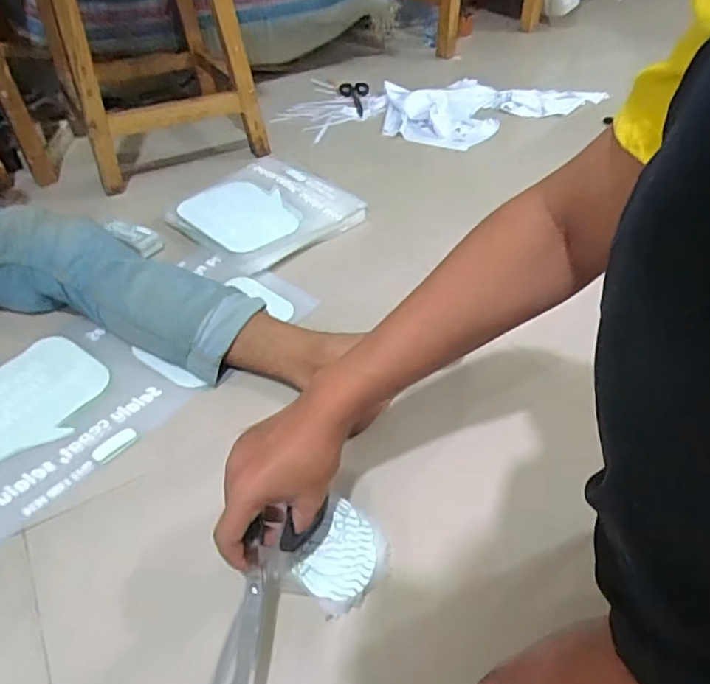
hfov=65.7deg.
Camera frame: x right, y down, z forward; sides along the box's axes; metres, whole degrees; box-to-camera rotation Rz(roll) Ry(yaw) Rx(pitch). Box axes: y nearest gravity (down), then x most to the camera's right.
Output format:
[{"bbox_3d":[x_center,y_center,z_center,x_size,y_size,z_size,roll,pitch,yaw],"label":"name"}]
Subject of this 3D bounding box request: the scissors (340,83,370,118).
[{"bbox_3d":[-0.003,-0.580,1.297,0.069,0.012,0.192,2,45,0],"label":"scissors"}]

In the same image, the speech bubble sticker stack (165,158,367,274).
[{"bbox_3d":[-0.156,-0.221,0.926,0.257,0.034,0.261,32,52,27],"label":"speech bubble sticker stack"}]

